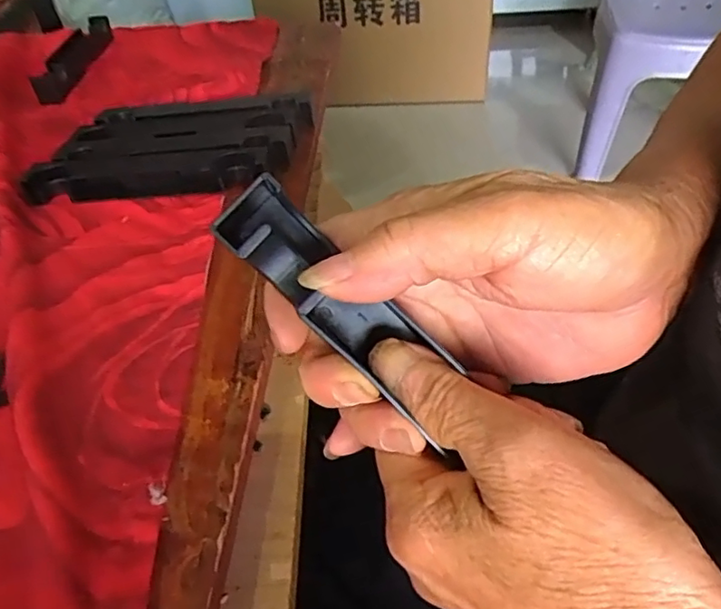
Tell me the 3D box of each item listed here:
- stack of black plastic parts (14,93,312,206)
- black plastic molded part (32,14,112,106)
[{"bbox_3d":[-0.158,-0.136,0.509,0.224,0.028,0.113,-7,43,-1],"label":"stack of black plastic parts"},{"bbox_3d":[-0.330,-0.300,0.699,0.030,0.033,0.206,-3,43,3],"label":"black plastic molded part"}]

